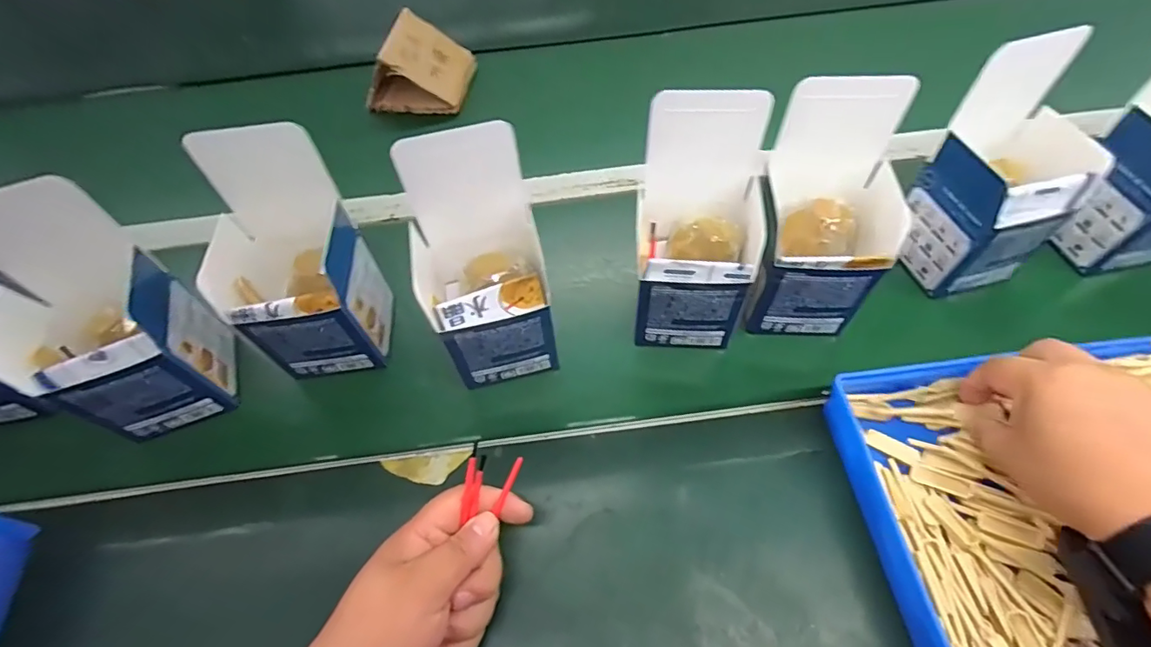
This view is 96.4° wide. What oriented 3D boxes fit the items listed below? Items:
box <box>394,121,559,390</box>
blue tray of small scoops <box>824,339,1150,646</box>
[{"bbox_3d":[-0.071,-0.038,0.390,0.096,0.178,0.106,-14,59,-6],"label":"box"},{"bbox_3d":[0.360,0.123,0.322,0.322,0.042,0.226,-5,55,-2],"label":"blue tray of small scoops"}]

